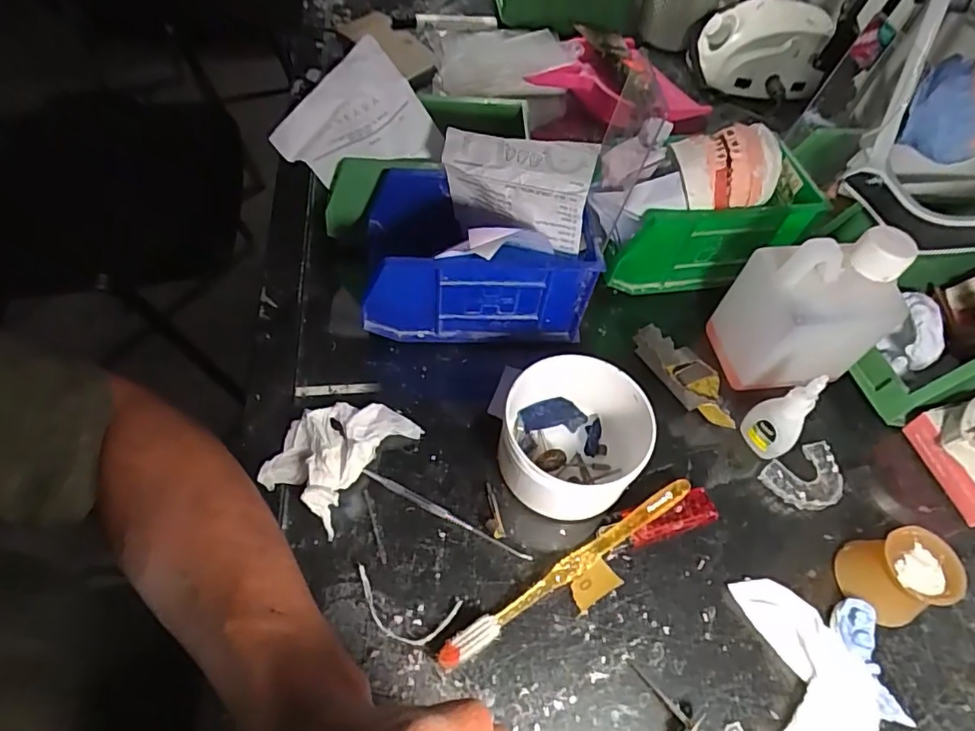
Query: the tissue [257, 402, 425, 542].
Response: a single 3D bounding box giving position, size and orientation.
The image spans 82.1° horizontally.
[{"bbox_3d":[-0.100,0.054,0.373,0.067,0.023,0.089,31,59,15],"label":"tissue"}]

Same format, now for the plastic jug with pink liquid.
[{"bbox_3d":[0.231,-0.041,0.399,0.086,0.118,0.068,-6,57,-9],"label":"plastic jug with pink liquid"}]

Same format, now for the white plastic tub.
[{"bbox_3d":[0.053,0.048,0.369,0.088,0.060,0.090,3,56,-4],"label":"white plastic tub"}]

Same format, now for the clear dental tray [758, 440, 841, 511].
[{"bbox_3d":[0.225,0.081,0.395,0.056,0.015,0.040,-20,60,-18],"label":"clear dental tray"}]

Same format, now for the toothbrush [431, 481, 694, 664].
[{"bbox_3d":[0.052,0.122,0.343,0.186,0.021,0.014,-28,63,-22],"label":"toothbrush"}]

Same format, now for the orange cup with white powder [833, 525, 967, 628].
[{"bbox_3d":[0.250,0.129,0.345,0.051,0.045,0.049,3,56,-4],"label":"orange cup with white powder"}]

